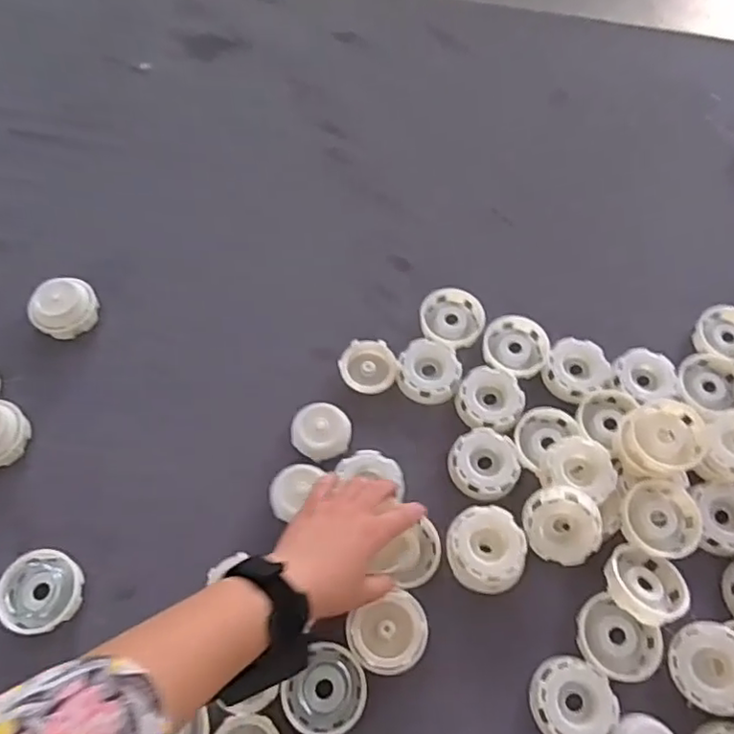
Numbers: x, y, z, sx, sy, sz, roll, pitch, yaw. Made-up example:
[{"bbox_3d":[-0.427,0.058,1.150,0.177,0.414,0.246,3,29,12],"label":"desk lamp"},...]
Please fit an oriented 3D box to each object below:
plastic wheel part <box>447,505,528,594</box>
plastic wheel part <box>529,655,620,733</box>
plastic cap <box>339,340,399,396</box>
[{"bbox_3d":[0.103,0.159,0.533,0.063,0.033,0.068,0,62,1],"label":"plastic wheel part"},{"bbox_3d":[0.165,0.268,0.489,0.064,0.015,0.064,0,62,1],"label":"plastic wheel part"},{"bbox_3d":[0.002,0.003,0.633,0.057,0.026,0.055,-1,62,0],"label":"plastic cap"}]

